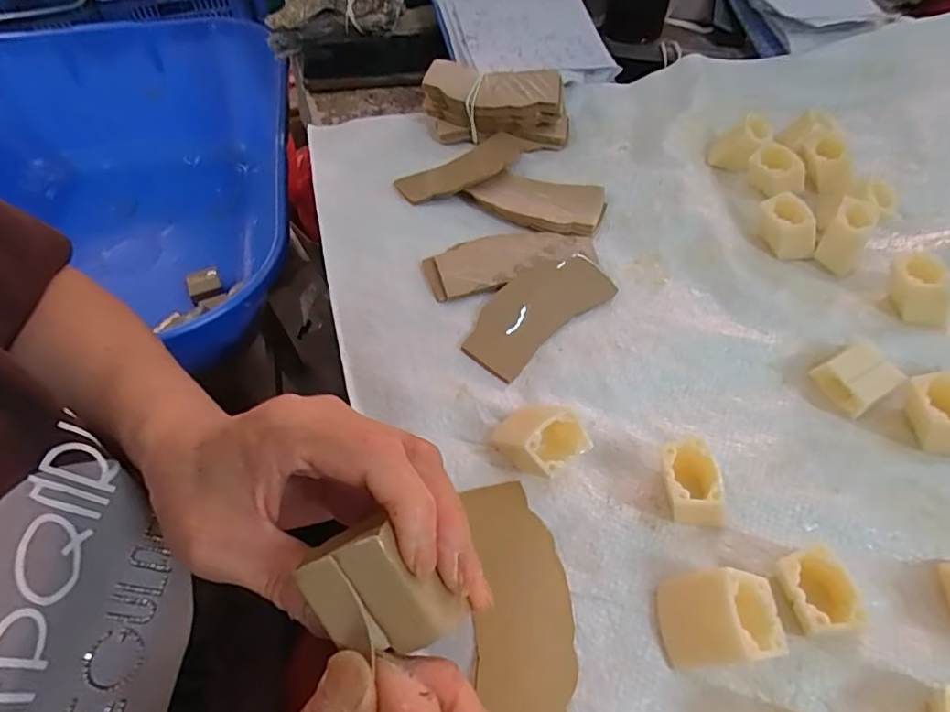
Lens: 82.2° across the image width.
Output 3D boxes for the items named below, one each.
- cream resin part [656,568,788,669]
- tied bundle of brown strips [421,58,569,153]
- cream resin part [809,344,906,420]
[{"bbox_3d":[0.109,0.117,0.241,0.042,0.036,0.034,-2,55,-1],"label":"cream resin part"},{"bbox_3d":[0.018,-0.216,0.465,0.124,0.042,0.056,6,55,4],"label":"tied bundle of brown strips"},{"bbox_3d":[0.226,0.012,0.322,0.026,0.024,0.034,-27,59,-18],"label":"cream resin part"}]

